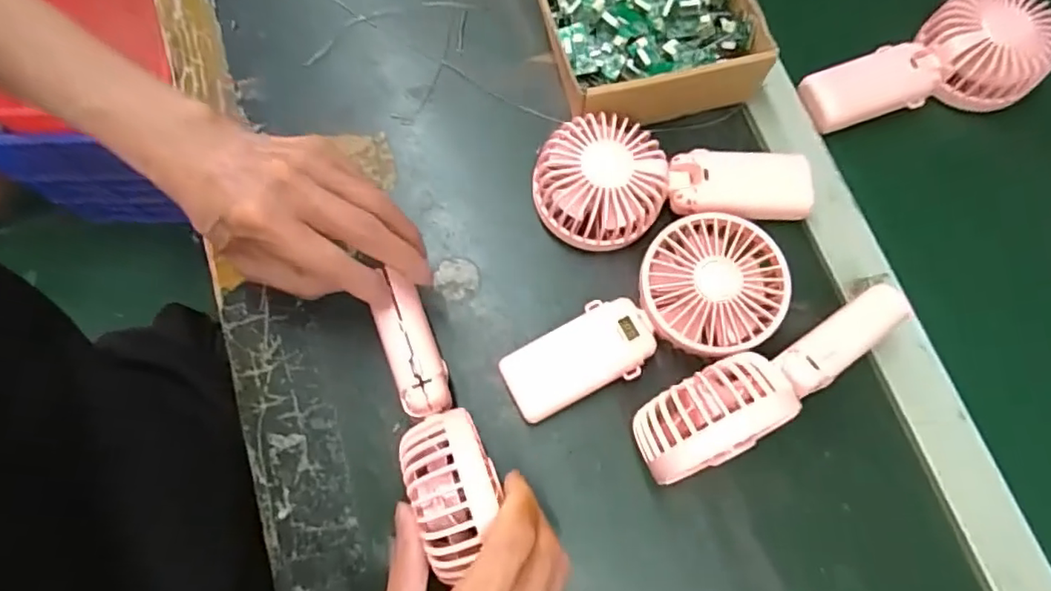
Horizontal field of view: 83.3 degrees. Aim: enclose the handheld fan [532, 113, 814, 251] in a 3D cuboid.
[{"bbox_3d":[0.097,-0.084,0.404,0.185,0.046,0.085,-8,72,-3],"label":"handheld fan"}]

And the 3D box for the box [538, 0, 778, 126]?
[{"bbox_3d":[0.083,-0.214,0.439,0.150,0.053,0.172,-13,72,-4],"label":"box"}]

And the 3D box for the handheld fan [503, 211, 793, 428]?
[{"bbox_3d":[0.076,0.022,0.374,0.183,0.048,0.087,-31,74,-10],"label":"handheld fan"}]

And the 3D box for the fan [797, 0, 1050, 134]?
[{"bbox_3d":[0.301,-0.172,0.447,0.177,0.038,0.081,-17,72,7],"label":"fan"}]

